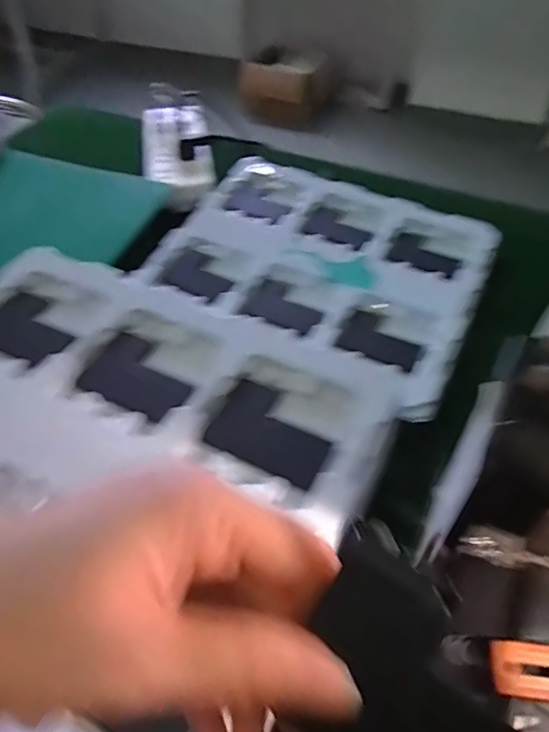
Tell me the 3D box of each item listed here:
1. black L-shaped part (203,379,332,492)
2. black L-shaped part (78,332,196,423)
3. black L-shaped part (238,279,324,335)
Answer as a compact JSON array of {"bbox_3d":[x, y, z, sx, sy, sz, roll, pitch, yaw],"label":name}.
[{"bbox_3d":[0.000,0.040,0.316,0.070,0.013,0.054,17,52,16],"label":"black L-shaped part"},{"bbox_3d":[-0.088,0.006,0.338,0.076,0.008,0.053,23,54,20],"label":"black L-shaped part"},{"bbox_3d":[0.011,-0.059,0.491,0.074,0.010,0.066,20,53,18],"label":"black L-shaped part"}]

